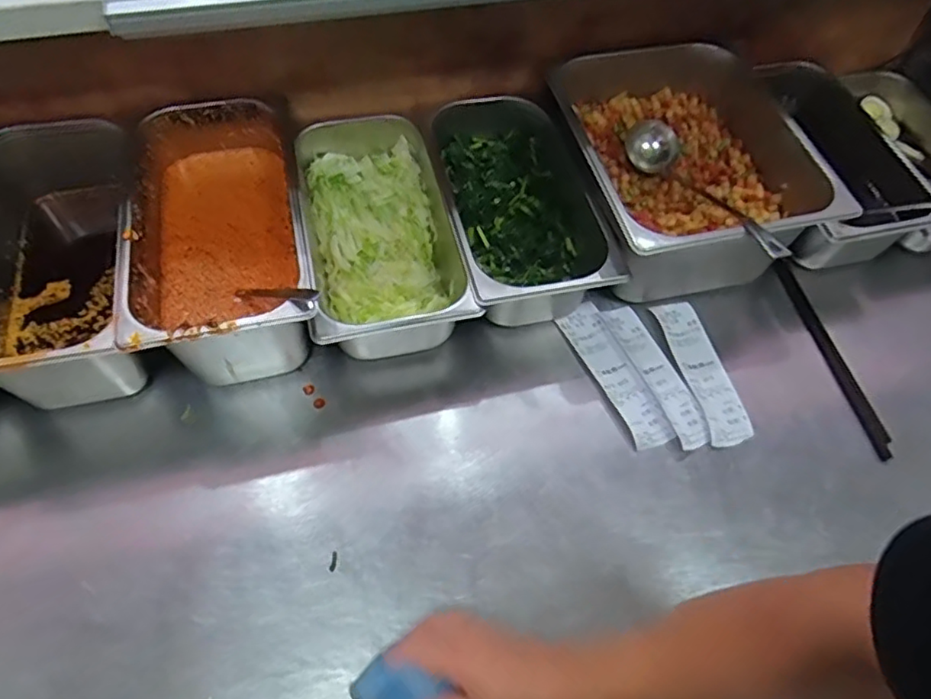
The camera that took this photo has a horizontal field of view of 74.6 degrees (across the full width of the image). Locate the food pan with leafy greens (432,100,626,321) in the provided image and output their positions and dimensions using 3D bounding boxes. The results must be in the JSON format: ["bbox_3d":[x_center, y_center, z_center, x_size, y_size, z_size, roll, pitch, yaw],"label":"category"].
[{"bbox_3d":[0.053,-0.170,0.753,0.167,0.111,0.311,-11,60,-10],"label":"food pan with leafy greens"}]

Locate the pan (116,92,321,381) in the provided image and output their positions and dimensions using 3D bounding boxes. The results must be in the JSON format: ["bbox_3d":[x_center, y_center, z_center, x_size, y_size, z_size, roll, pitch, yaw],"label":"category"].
[{"bbox_3d":[-0.258,-0.114,0.662,0.166,0.127,0.304,-11,60,-10],"label":"pan"}]

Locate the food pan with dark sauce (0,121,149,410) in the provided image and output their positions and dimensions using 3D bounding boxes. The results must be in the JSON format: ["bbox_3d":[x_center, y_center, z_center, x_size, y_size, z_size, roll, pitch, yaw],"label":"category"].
[{"bbox_3d":[-0.411,-0.098,0.648,0.161,0.134,0.336,-9,59,-9],"label":"food pan with dark sauce"}]

